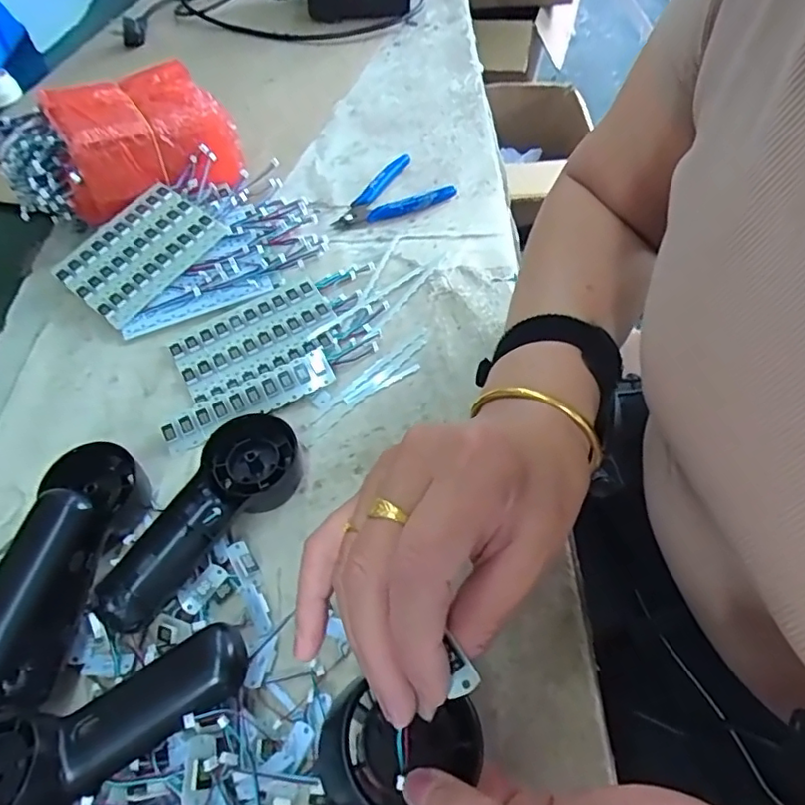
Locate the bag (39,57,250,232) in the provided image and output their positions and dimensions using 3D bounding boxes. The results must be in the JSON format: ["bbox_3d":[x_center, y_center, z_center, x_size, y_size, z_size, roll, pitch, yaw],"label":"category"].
[{"bbox_3d":[-0.245,-0.251,0.554,0.156,0.080,0.108,-26,57,-13],"label":"bag"}]

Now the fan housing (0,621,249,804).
[{"bbox_3d":[-0.147,0.169,0.297,0.142,0.035,0.058,-21,56,-9],"label":"fan housing"}]

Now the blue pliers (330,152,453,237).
[{"bbox_3d":[-0.015,-0.195,0.569,0.117,0.013,0.075,-38,60,-20],"label":"blue pliers"}]

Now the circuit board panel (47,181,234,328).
[{"bbox_3d":[-0.230,-0.133,0.516,0.098,0.006,0.125,35,73,19],"label":"circuit board panel"}]

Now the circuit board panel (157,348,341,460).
[{"bbox_3d":[-0.112,-0.002,0.429,0.126,0.006,0.031,-29,72,-11],"label":"circuit board panel"}]

